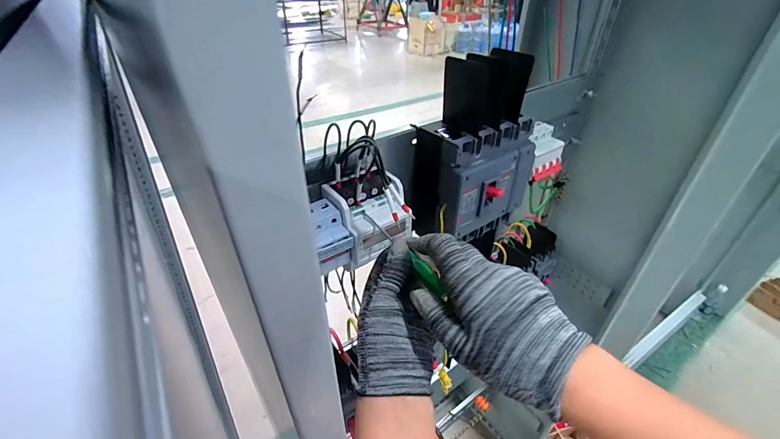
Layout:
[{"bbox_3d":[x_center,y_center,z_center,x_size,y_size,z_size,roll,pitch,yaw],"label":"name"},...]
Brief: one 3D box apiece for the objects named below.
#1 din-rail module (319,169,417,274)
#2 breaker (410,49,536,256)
[{"bbox_3d":[-0.022,-0.002,0.400,0.079,0.082,0.062,-18,40,-23],"label":"din-rail module"},{"bbox_3d":[0.107,-0.074,0.469,0.102,0.238,0.155,30,46,34],"label":"breaker"}]

